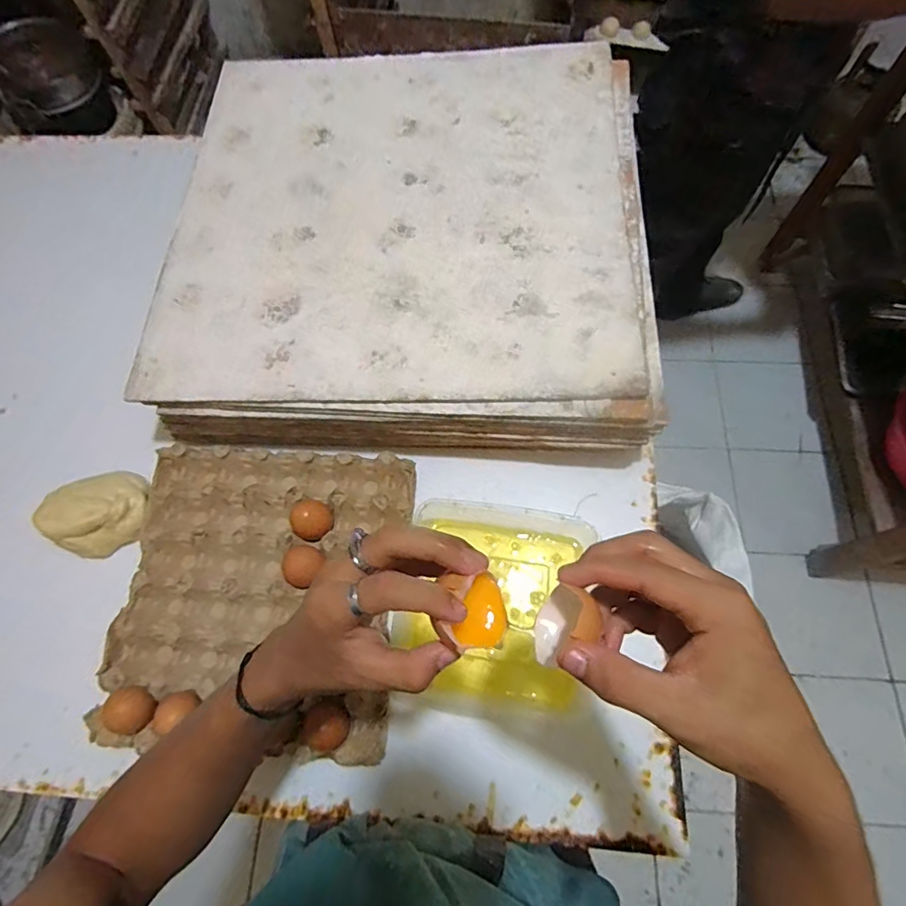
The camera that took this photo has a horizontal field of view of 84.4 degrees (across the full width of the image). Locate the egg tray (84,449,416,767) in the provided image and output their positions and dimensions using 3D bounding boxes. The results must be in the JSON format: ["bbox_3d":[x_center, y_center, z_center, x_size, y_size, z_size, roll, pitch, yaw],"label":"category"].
[{"bbox_3d":[-0.213,0.150,0.559,0.309,0.043,0.315,2,68,3],"label":"egg tray"}]

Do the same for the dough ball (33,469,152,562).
[{"bbox_3d":[-0.427,0.069,0.598,0.109,0.054,0.093,-17,69,-4],"label":"dough ball"}]

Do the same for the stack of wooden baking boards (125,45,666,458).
[{"bbox_3d":[-0.054,-0.296,0.679,0.594,0.106,0.588,2,68,3],"label":"stack of wooden baking boards"}]

